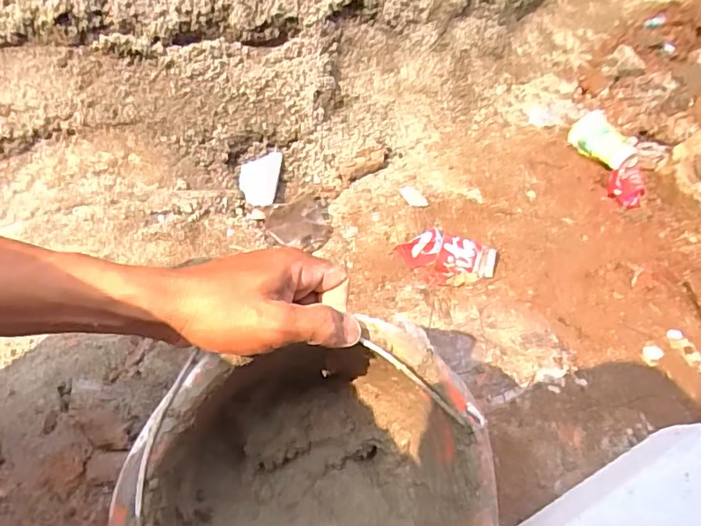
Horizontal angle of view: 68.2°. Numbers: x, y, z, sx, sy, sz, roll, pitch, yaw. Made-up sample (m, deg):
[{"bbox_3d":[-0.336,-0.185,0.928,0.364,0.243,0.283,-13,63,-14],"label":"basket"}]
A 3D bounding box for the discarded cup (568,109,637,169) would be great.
[{"bbox_3d":[0.405,-0.200,0.824,0.078,0.034,0.108,-37,61,-25],"label":"discarded cup"}]

